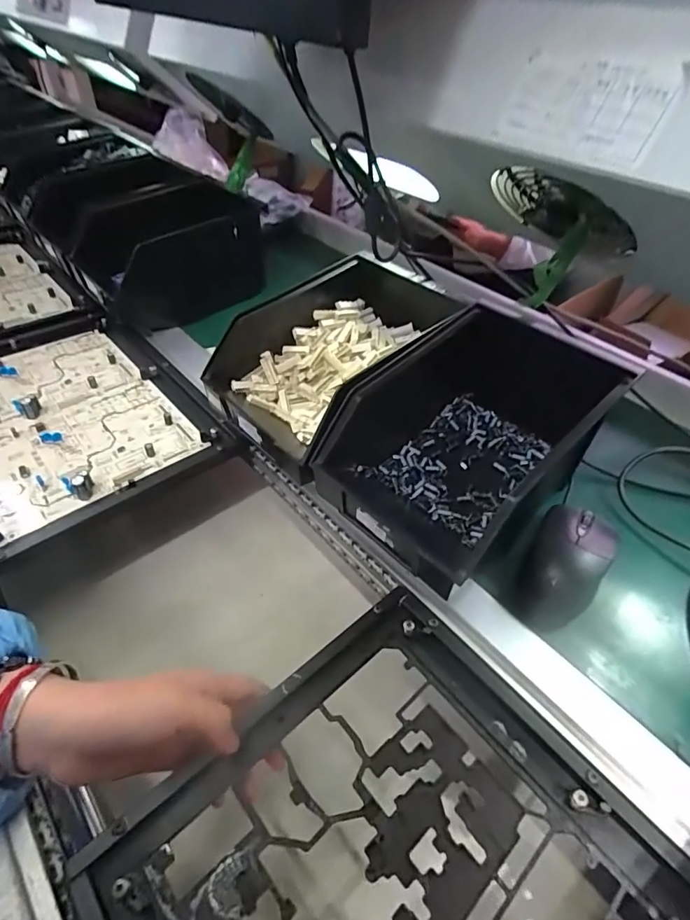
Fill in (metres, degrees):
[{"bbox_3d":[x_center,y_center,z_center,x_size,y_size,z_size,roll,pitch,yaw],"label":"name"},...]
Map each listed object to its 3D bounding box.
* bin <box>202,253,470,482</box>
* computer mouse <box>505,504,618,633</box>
[{"bbox_3d":[-0.010,-0.103,0.462,0.163,0.096,0.227,36,53,28],"label":"bin"},{"bbox_3d":[0.176,0.082,0.374,0.055,0.047,0.096,31,50,24],"label":"computer mouse"}]

